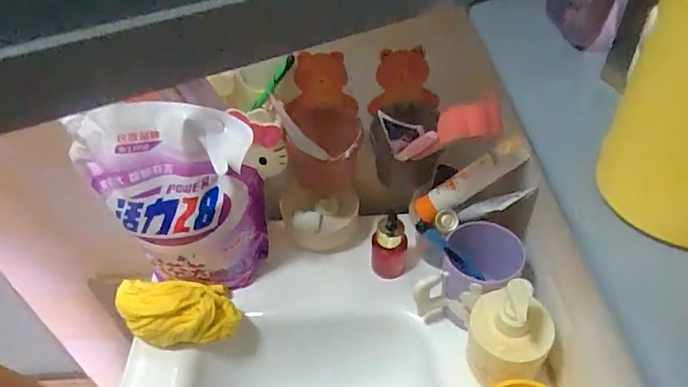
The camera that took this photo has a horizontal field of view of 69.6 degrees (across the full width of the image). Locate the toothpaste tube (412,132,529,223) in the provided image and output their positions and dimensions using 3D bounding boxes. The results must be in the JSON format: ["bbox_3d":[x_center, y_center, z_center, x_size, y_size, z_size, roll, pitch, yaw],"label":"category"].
[{"bbox_3d":[0.154,-0.017,0.606,0.158,0.028,0.028,-36,34,29],"label":"toothpaste tube"}]

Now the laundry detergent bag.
[{"bbox_3d":[-0.186,0.016,0.570,0.185,0.221,0.070,3,44,8],"label":"laundry detergent bag"}]

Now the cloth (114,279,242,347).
[{"bbox_3d":[-0.195,0.146,0.588,0.142,0.076,0.068,-4,44,0],"label":"cloth"}]

